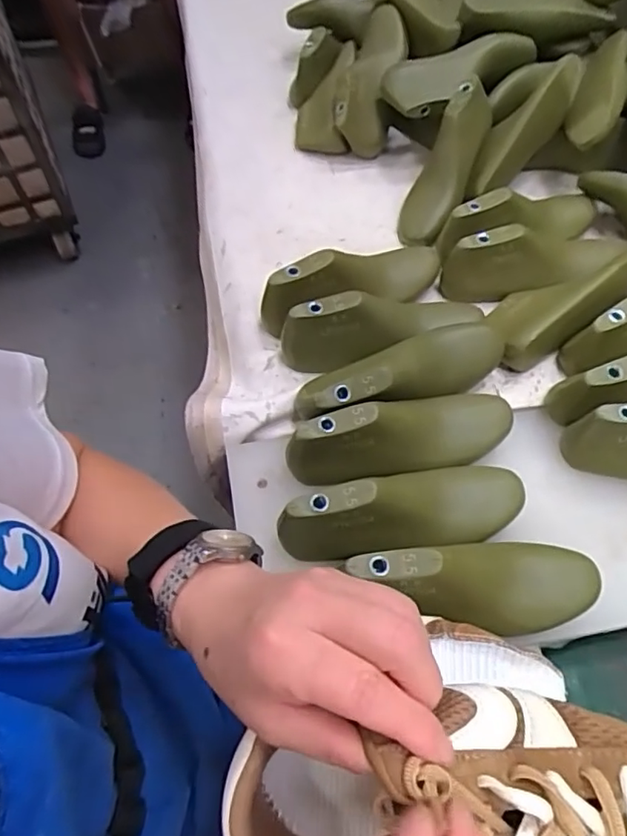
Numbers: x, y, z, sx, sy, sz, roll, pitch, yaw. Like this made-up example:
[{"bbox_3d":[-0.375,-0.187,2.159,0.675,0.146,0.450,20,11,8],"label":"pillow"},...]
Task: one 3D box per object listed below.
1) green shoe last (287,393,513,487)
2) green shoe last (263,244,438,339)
[{"bbox_3d":[0.092,0.015,0.538,0.230,0.069,0.074,-18,60,-11],"label":"green shoe last"},{"bbox_3d":[0.054,-0.157,0.644,0.230,0.080,0.077,-29,63,-17],"label":"green shoe last"}]

